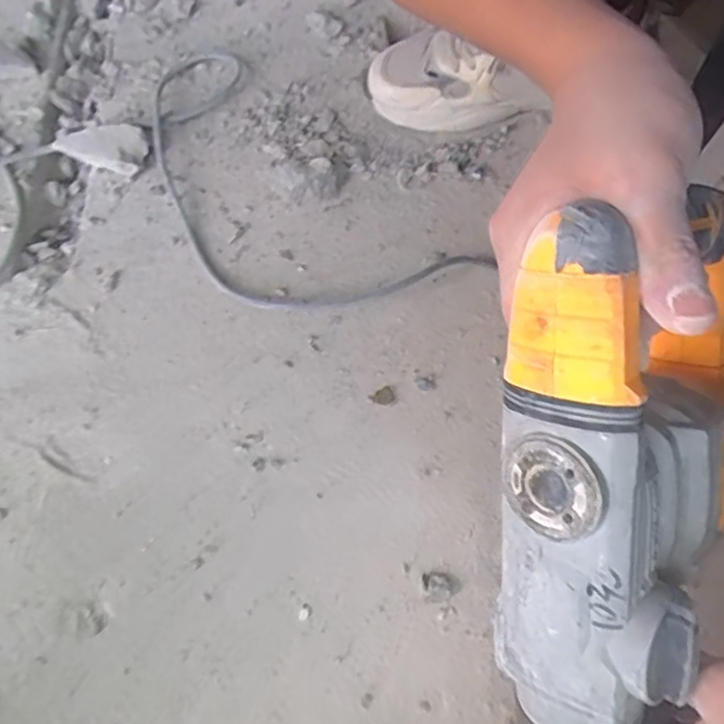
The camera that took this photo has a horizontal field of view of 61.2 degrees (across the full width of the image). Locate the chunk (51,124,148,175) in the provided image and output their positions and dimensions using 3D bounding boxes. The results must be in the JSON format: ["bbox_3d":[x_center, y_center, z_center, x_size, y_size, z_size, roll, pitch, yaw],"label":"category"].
[{"bbox_3d":[-0.262,-0.221,0.618,0.098,0.031,0.050,17,66,24],"label":"chunk"}]

